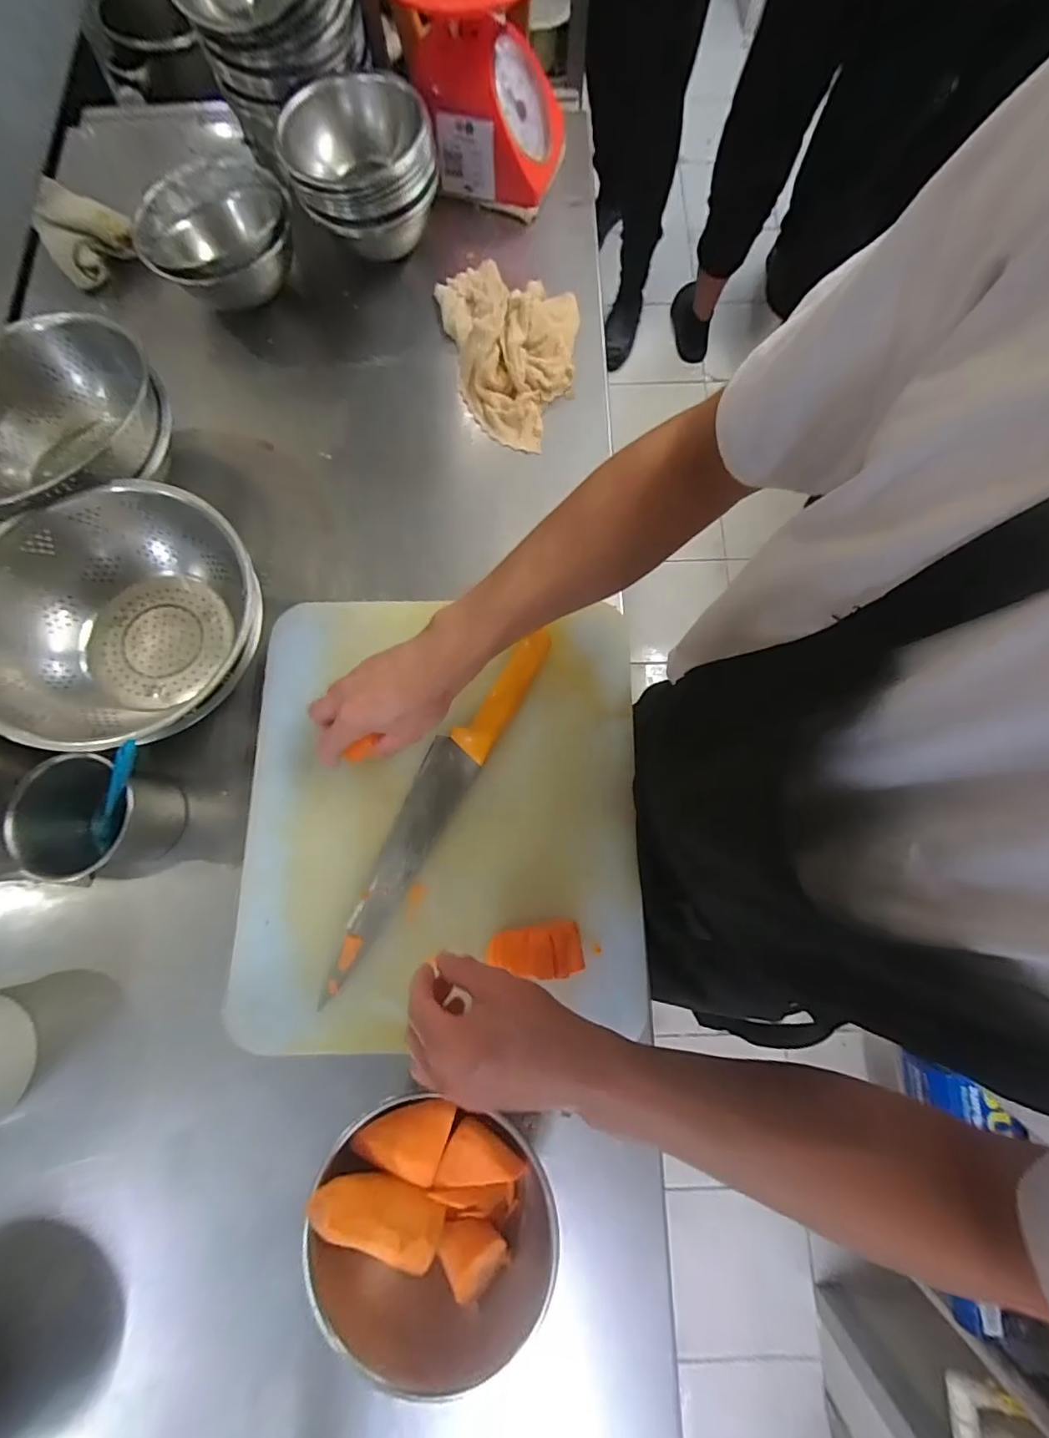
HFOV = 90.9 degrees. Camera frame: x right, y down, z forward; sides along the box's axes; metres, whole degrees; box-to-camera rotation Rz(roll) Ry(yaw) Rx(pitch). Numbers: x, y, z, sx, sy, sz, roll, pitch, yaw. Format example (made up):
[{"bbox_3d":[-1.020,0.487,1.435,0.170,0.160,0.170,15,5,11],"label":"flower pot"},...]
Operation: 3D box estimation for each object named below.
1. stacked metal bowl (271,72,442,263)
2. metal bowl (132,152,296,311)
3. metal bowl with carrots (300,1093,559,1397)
[{"bbox_3d":[-0.170,-0.584,0.568,0.150,0.117,0.125,-12,77,-3],"label":"stacked metal bowl"},{"bbox_3d":[-0.337,-0.532,0.587,0.159,0.084,0.156,0,77,0],"label":"metal bowl"},{"bbox_3d":[-0.061,0.366,0.370,0.177,0.071,0.143,26,78,6],"label":"metal bowl with carrots"}]

